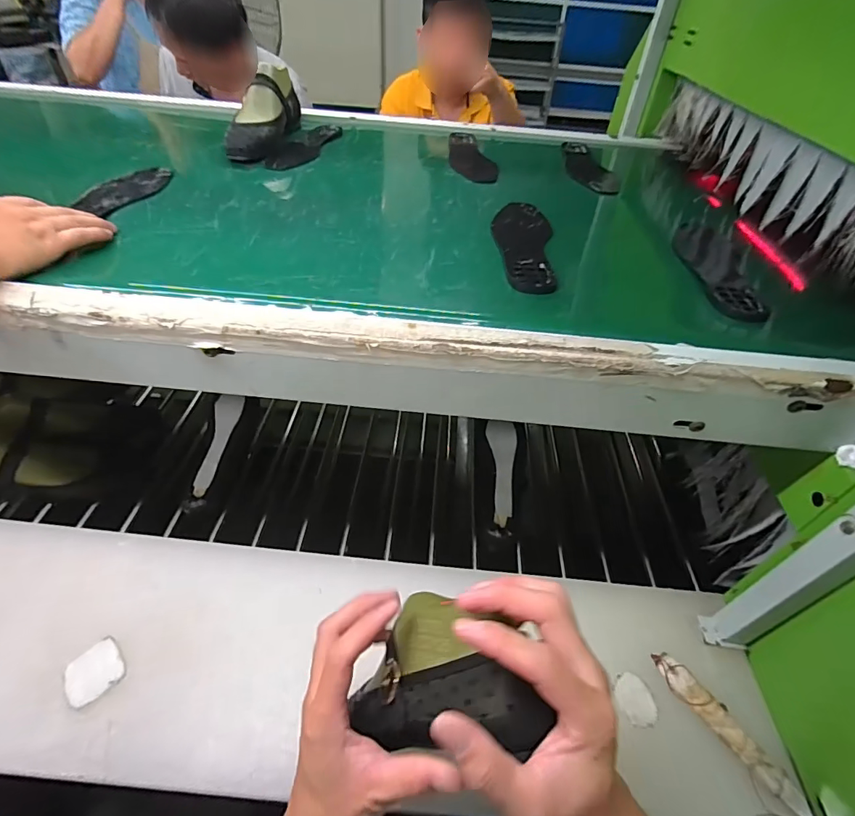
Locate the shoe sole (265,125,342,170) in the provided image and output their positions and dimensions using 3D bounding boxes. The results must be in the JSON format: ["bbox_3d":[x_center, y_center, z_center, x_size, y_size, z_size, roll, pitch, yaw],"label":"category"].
[{"bbox_3d":[-0.211,-0.465,0.792,0.064,0.011,0.233,10,45,5],"label":"shoe sole"}]

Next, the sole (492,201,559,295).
[{"bbox_3d":[0.121,-0.210,0.563,0.073,0.011,0.235,6,45,2],"label":"sole"}]

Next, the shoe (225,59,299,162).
[{"bbox_3d":[-0.285,-0.517,0.774,0.073,0.101,0.260,3,45,-1],"label":"shoe"}]

